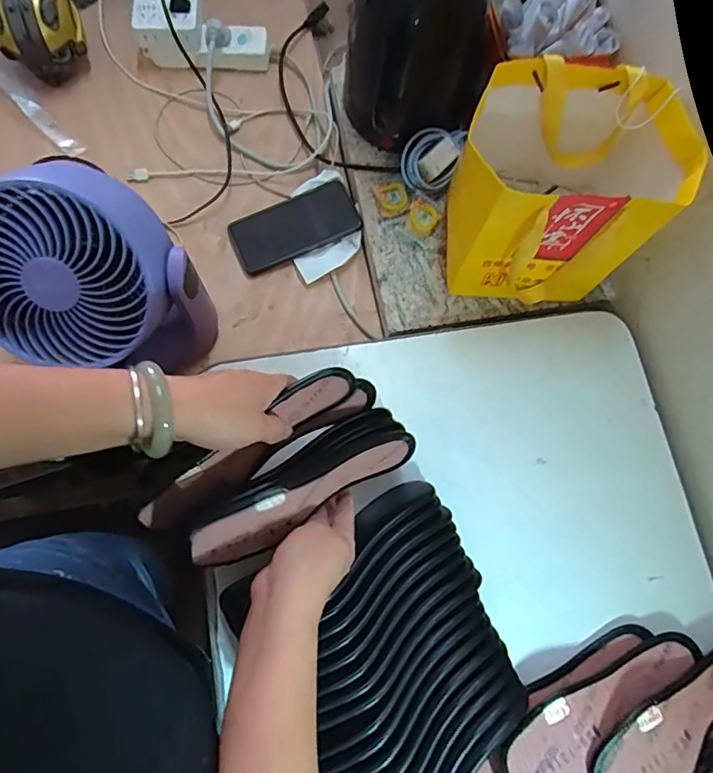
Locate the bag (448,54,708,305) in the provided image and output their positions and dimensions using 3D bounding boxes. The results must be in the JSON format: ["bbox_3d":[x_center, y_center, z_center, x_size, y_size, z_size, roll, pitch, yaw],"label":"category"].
[{"bbox_3d":[0.214,-0.204,0.558,0.213,0.182,0.181,9,72,3],"label":"bag"}]

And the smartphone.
[{"bbox_3d":[-0.079,-0.205,0.663,0.160,0.010,0.078,-22,73,-7],"label":"smartphone"}]

